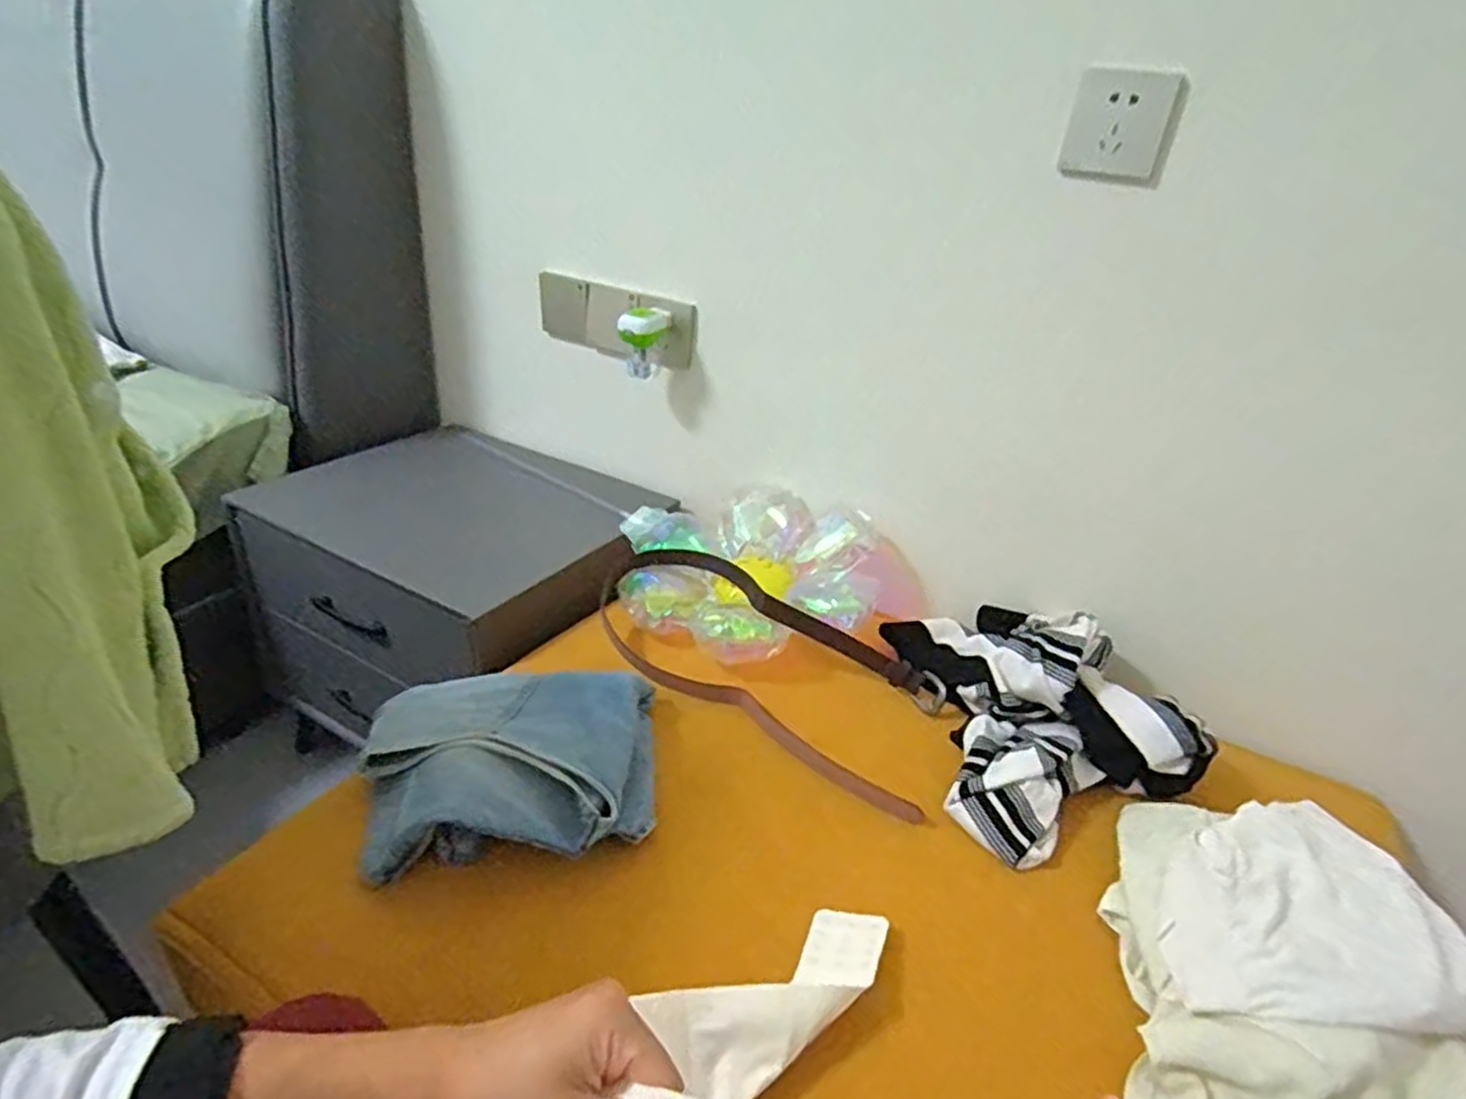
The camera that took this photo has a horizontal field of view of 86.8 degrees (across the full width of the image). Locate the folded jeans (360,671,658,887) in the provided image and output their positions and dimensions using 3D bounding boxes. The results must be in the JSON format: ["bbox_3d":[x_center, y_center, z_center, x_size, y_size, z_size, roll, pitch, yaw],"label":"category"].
[{"bbox_3d":[-0.194,0.176,0.672,0.243,0.059,0.207,1,29,-9],"label":"folded jeans"}]

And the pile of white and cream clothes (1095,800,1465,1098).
[{"bbox_3d":[0.408,0.302,0.533,0.245,0.079,0.293,13,30,12],"label":"pile of white and cream clothes"}]

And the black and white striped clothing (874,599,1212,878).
[{"bbox_3d":[0.277,0.129,0.784,0.240,0.115,0.323,-6,31,-20],"label":"black and white striped clothing"}]

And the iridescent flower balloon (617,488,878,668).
[{"bbox_3d":[0.018,0.020,0.945,0.309,0.083,0.287,4,29,-4],"label":"iridescent flower balloon"}]

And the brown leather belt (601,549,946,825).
[{"bbox_3d":[0.038,0.100,0.828,0.445,0.071,0.189,25,34,31],"label":"brown leather belt"}]

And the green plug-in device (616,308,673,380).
[{"bbox_3d":[-0.115,-0.269,1.009,0.067,0.083,0.053,4,29,-4],"label":"green plug-in device"}]

